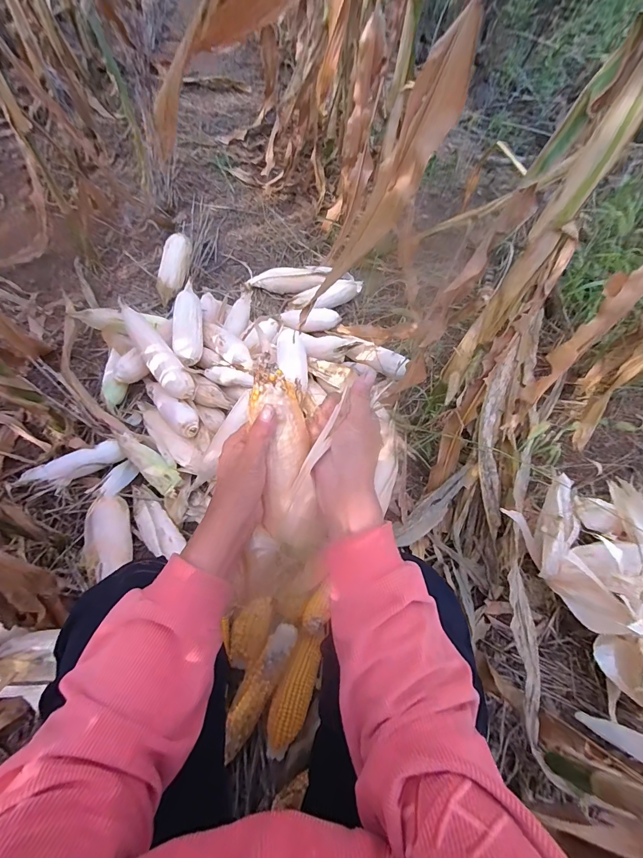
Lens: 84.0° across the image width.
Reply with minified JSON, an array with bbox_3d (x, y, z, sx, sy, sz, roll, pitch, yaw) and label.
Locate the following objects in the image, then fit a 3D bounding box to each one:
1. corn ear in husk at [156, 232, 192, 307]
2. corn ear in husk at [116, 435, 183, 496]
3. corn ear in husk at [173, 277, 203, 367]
[{"bbox_3d":[-0.415,-0.454,1.009,0.078,0.061,0.227,-1,61,-4],"label":"corn ear in husk"},{"bbox_3d":[-0.360,0.072,0.739,0.159,0.032,0.053,41,65,-1],"label":"corn ear in husk"},{"bbox_3d":[-0.317,-0.255,0.848,0.066,0.051,0.236,-5,61,-6],"label":"corn ear in husk"}]

